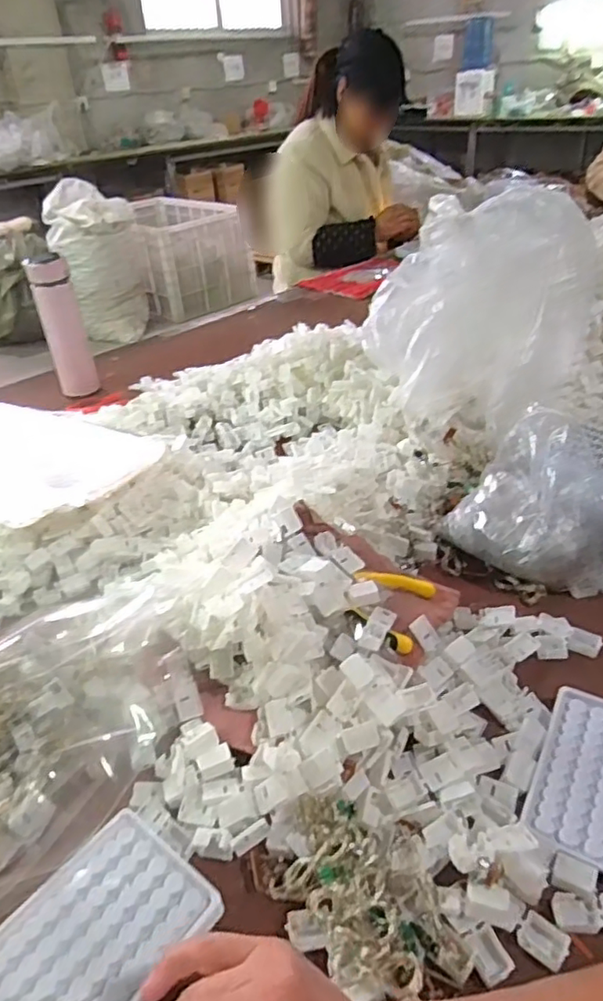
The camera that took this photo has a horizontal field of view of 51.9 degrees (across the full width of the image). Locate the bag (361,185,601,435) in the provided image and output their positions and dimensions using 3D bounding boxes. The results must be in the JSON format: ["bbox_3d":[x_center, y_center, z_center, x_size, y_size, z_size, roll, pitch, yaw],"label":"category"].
[{"bbox_3d":[0.215,-0.254,0.797,0.221,0.224,0.245,-26,40,-28],"label":"bag"}]

